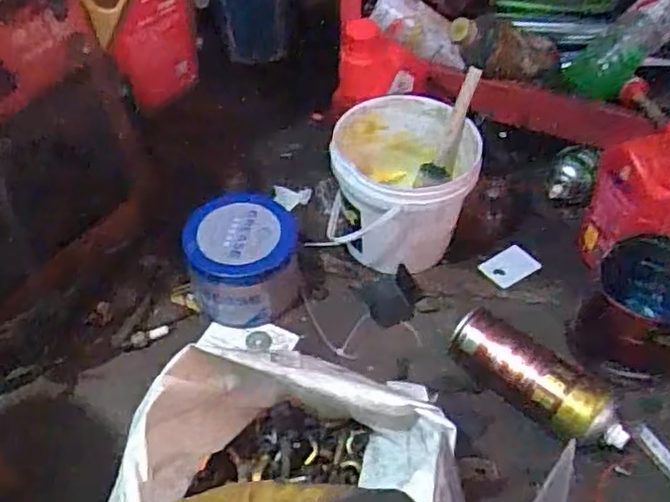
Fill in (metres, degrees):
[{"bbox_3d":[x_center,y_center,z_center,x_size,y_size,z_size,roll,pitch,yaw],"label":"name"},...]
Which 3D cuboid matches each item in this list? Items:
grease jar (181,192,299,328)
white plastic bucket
[{"bbox_3d":[-0.106,0.009,0.782,0.123,0.103,0.139,-6,49,-5],"label":"grease jar"},{"bbox_3d":[0.081,-0.070,0.806,0.160,0.146,0.176,0,49,0],"label":"white plastic bucket"}]

